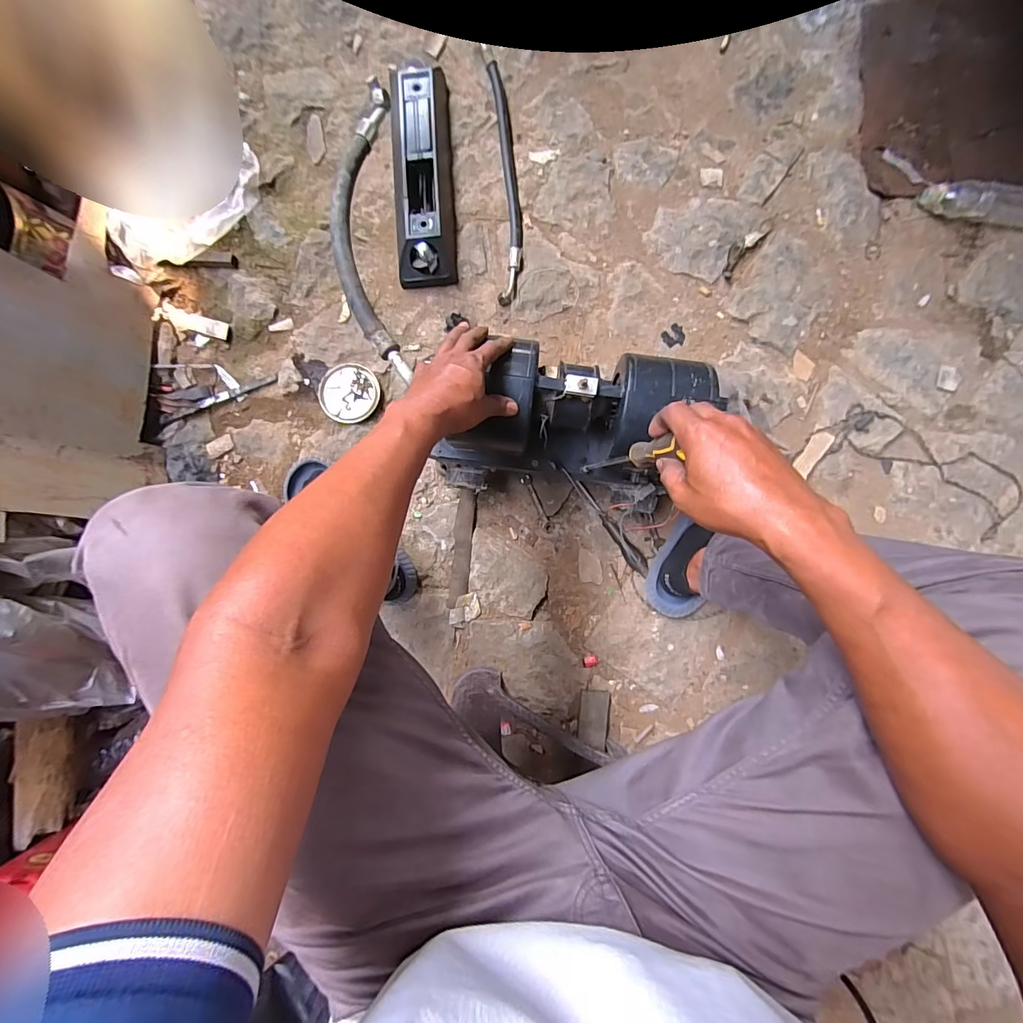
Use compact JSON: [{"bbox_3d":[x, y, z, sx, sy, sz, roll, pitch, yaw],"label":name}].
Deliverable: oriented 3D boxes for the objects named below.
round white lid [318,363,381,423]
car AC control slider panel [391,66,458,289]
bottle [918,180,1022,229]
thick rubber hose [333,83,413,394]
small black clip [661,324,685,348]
[{"bbox_3d":[-0.292,-0.212,0.809,0.108,0.023,0.103,0,88,2],"label":"round white lid"},{"bbox_3d":[-0.161,-0.606,0.805,0.105,0.068,0.378,-3,88,2],"label":"car AC control slider panel"},{"bbox_3d":[0.817,-0.530,0.770,0.196,0.057,0.050,12,88,3],"label":"bottle"},{"bbox_3d":[-0.179,-0.375,0.560,0.075,0.092,0.438,-8,87,2],"label":"thick rubber hose"},{"bbox_3d":[0.295,-0.316,0.816,0.039,0.005,0.038,-38,87,0],"label":"small black clip"}]

